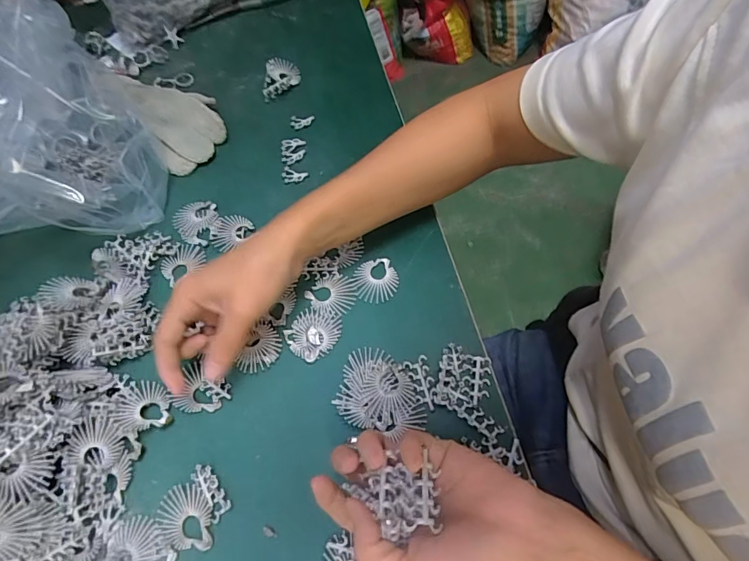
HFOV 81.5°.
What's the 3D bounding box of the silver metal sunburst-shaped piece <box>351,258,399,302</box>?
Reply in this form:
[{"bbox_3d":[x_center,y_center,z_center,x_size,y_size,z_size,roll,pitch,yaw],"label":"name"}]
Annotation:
[{"bbox_3d":[0.001,0.000,0.385,0.039,0.005,0.040,-1,60,2],"label":"silver metal sunburst-shaped piece"}]

